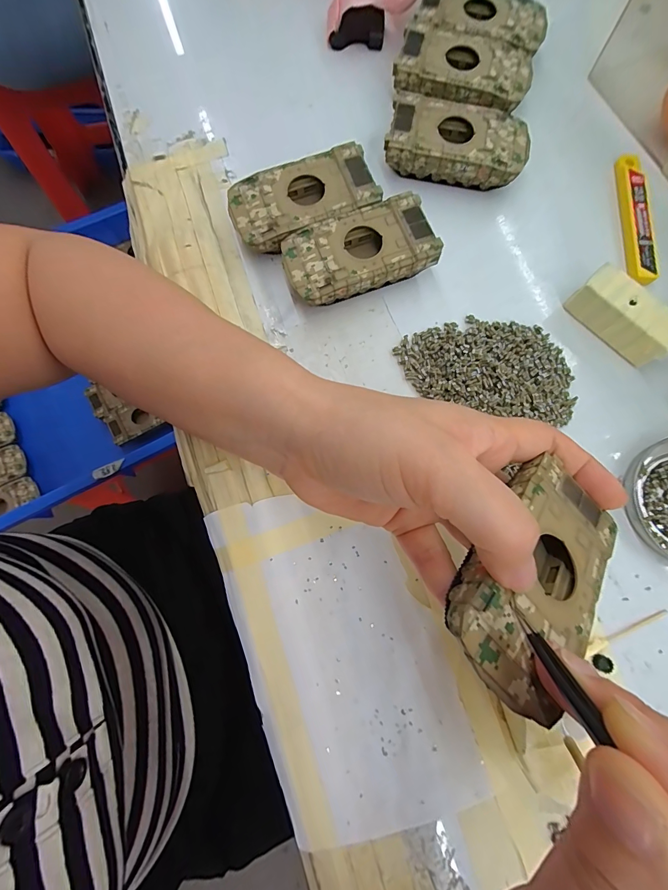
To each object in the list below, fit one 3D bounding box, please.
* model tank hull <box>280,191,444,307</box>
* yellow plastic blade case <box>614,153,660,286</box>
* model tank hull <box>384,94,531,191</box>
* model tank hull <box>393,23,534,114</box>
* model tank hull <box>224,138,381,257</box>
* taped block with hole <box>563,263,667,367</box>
[{"bbox_3d":[0.016,-0.126,0.245,0.096,0.025,0.050,-21,79,-4],"label":"model tank hull"},{"bbox_3d":[0.215,-0.163,0.259,0.020,0.005,0.104,3,79,1],"label":"yellow plastic blade case"},{"bbox_3d":[0.087,-0.215,0.260,0.095,0.024,0.048,10,79,2],"label":"model tank hull"},{"bbox_3d":[0.096,-0.276,0.273,0.095,0.024,0.056,17,79,4],"label":"model tank hull"},{"bbox_3d":[-0.021,-0.165,0.252,0.096,0.025,0.049,-20,79,-4],"label":"model tank hull"},{"bbox_3d":[0.188,-0.083,0.235,0.065,0.023,0.027,44,82,8],"label":"taped block with hole"}]

